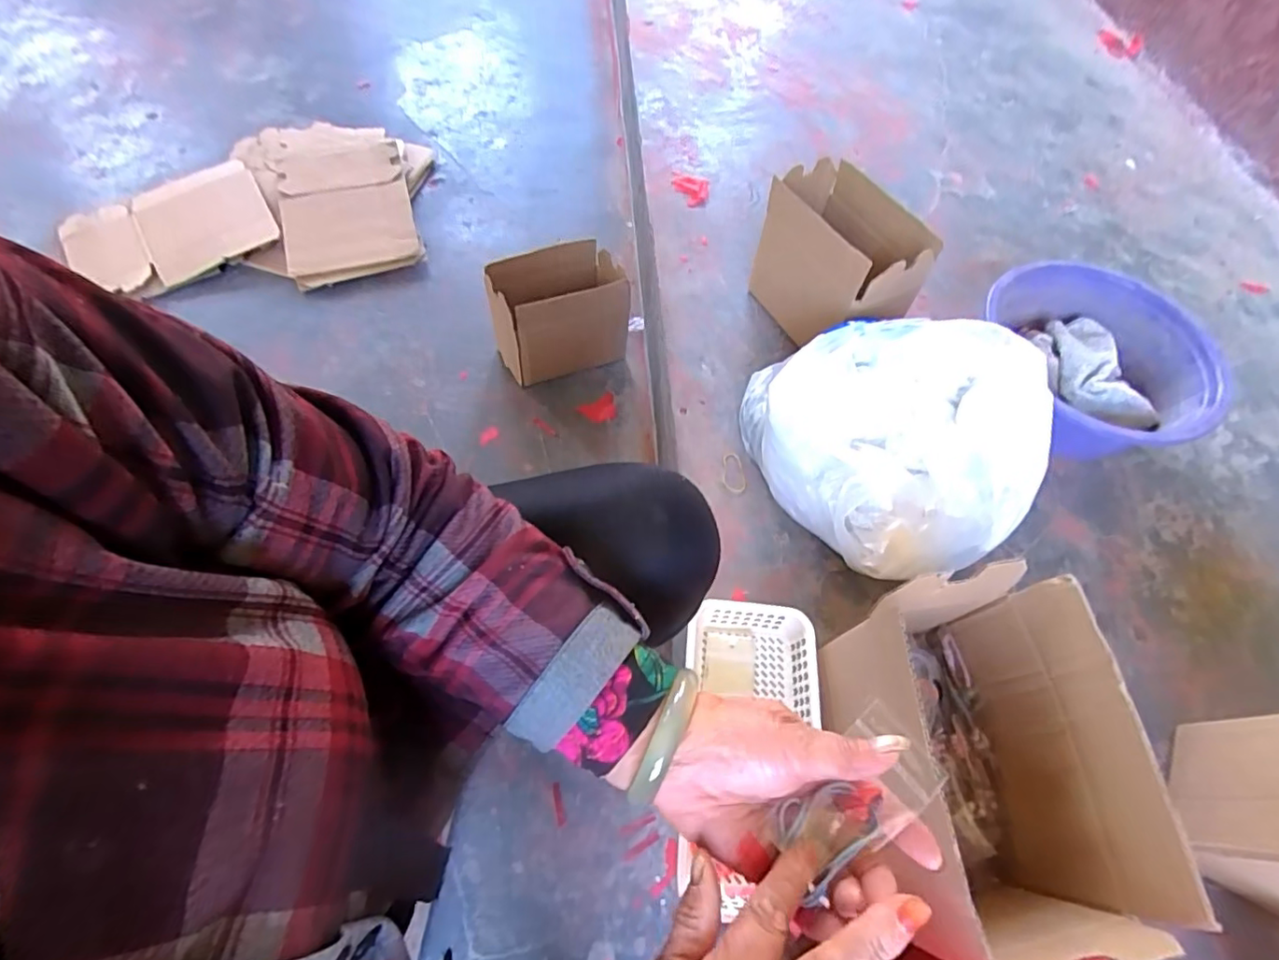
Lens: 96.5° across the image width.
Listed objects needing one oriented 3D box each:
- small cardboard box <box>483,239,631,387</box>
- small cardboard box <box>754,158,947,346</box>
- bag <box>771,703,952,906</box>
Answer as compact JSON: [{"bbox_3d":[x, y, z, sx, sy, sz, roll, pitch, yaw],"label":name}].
[{"bbox_3d":[-0.137,-0.267,0.961,0.204,0.199,0.116,-20,65,-14],"label":"small cardboard box"},{"bbox_3d":[0.255,-0.275,0.760,0.118,0.189,0.222,-28,68,-17],"label":"small cardboard box"},{"bbox_3d":[0.112,0.166,0.298,0.094,0.018,0.048,-31,69,-18],"label":"bag"}]

